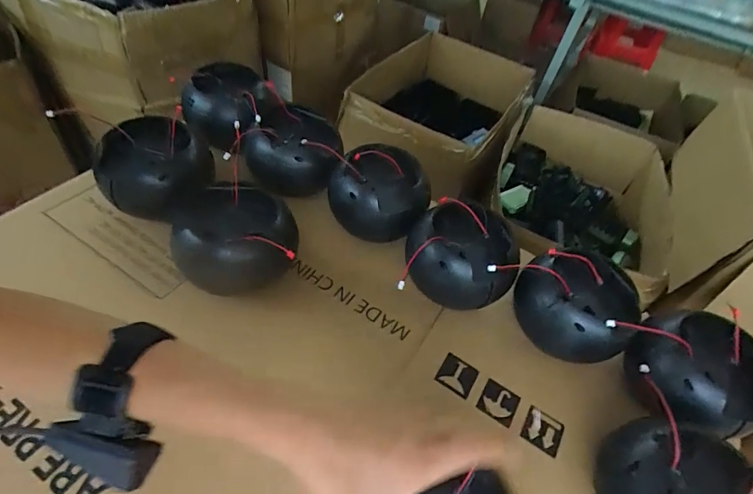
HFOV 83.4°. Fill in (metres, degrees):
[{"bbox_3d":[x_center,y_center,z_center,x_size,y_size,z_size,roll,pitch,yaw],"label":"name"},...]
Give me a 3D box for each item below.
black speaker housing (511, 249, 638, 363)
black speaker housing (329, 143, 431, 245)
[{"bbox_3d":[0.219,0.058,0.488,0.137,0.083,0.119,24,49,15],"label":"black speaker housing"},{"bbox_3d":[0.002,-0.073,0.570,0.129,0.089,0.101,14,47,6],"label":"black speaker housing"}]

